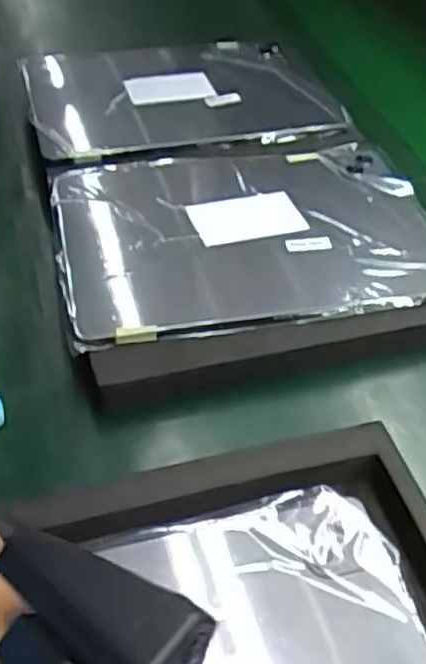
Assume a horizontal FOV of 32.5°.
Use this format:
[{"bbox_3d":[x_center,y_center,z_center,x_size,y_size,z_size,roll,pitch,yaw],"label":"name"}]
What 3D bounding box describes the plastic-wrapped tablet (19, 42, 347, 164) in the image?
[{"bbox_3d":[-0.035,-0.212,0.654,0.253,0.024,0.194,-10,46,-12],"label":"plastic-wrapped tablet"}]

